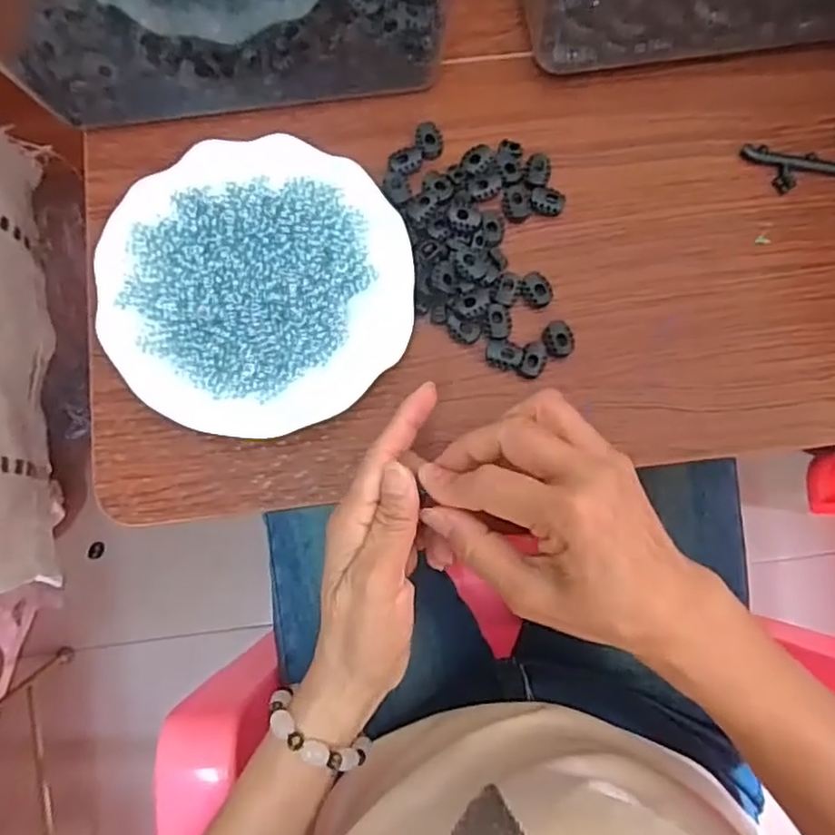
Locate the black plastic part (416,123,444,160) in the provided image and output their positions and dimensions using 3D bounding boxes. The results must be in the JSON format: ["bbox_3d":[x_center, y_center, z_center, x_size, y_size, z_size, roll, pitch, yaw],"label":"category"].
[{"bbox_3d":[0.008,-0.182,0.434,0.017,0.004,0.027,-6,81,-2],"label":"black plastic part"}]

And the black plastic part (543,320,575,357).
[{"bbox_3d":[0.089,-0.049,0.414,0.020,0.008,0.022,4,81,0],"label":"black plastic part"}]

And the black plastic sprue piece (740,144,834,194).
[{"bbox_3d":[0.249,-0.162,0.437,0.068,0.007,0.030,10,81,1],"label":"black plastic sprue piece"}]

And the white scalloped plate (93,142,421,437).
[{"bbox_3d":[-0.097,-0.080,0.409,0.179,0.027,0.179,0,81,-1],"label":"white scalloped plate"}]

